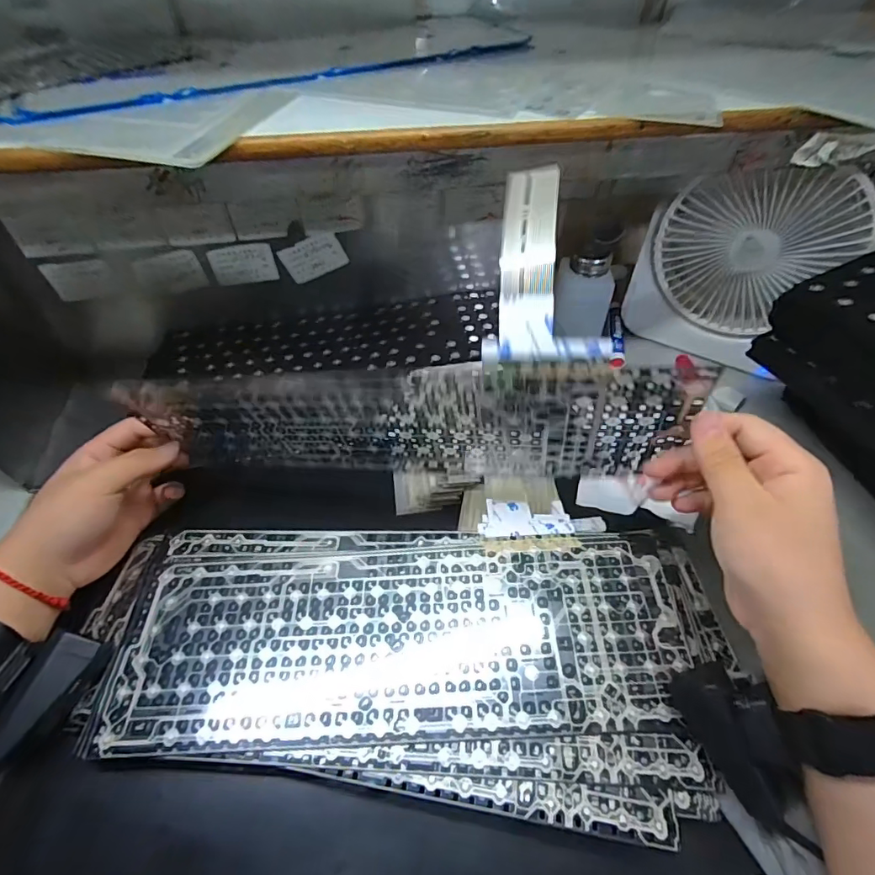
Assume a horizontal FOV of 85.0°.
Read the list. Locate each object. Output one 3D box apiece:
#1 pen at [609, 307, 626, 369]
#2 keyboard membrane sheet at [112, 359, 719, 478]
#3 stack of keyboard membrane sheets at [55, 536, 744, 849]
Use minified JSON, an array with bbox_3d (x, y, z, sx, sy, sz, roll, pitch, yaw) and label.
[{"bbox_3d":[0.196,-0.111,0.521,0.017,0.015,0.099,10,50,10],"label":"pen"},{"bbox_3d":[-0.027,-0.006,0.322,0.354,0.117,0.008,0,57,12],"label":"keyboard membrane sheet"},{"bbox_3d":[-0.020,0.137,0.309,0.414,0.017,0.172,-1,49,1],"label":"stack of keyboard membrane sheets"}]

